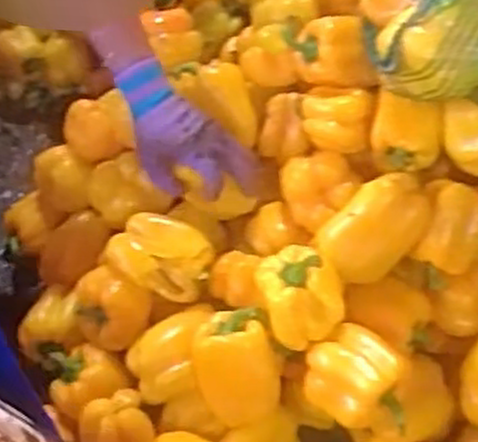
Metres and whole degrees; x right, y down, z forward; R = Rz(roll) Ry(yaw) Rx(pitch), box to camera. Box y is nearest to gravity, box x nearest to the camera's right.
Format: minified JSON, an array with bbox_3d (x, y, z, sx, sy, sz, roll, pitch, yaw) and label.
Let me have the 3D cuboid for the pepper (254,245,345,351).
[{"bbox_3d":[0.060,0.075,0.803,0.078,0.075,0.093,-18,54,-14],"label":"pepper"}]

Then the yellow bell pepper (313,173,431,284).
[{"bbox_3d":[0.141,0.012,0.821,0.115,0.082,0.073,-35,60,-25],"label":"yellow bell pepper"}]

